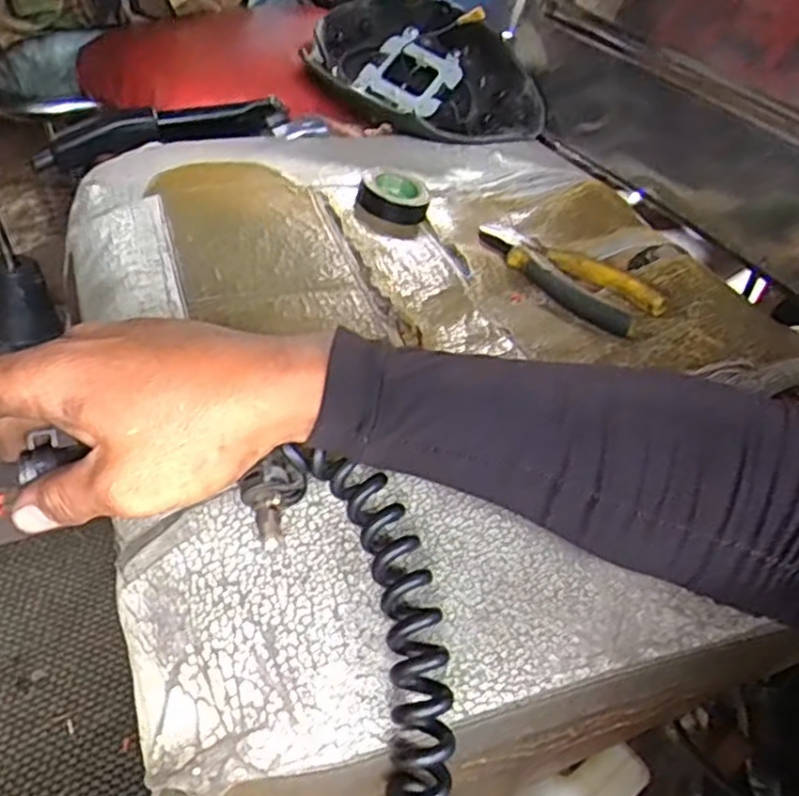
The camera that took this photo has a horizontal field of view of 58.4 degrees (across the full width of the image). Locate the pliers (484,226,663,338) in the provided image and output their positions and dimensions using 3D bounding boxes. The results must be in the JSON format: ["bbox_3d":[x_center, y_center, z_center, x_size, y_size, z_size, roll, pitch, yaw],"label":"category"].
[{"bbox_3d":[0.107,-0.092,0.493,0.048,0.018,0.154,-25,51,-28],"label":"pliers"}]

